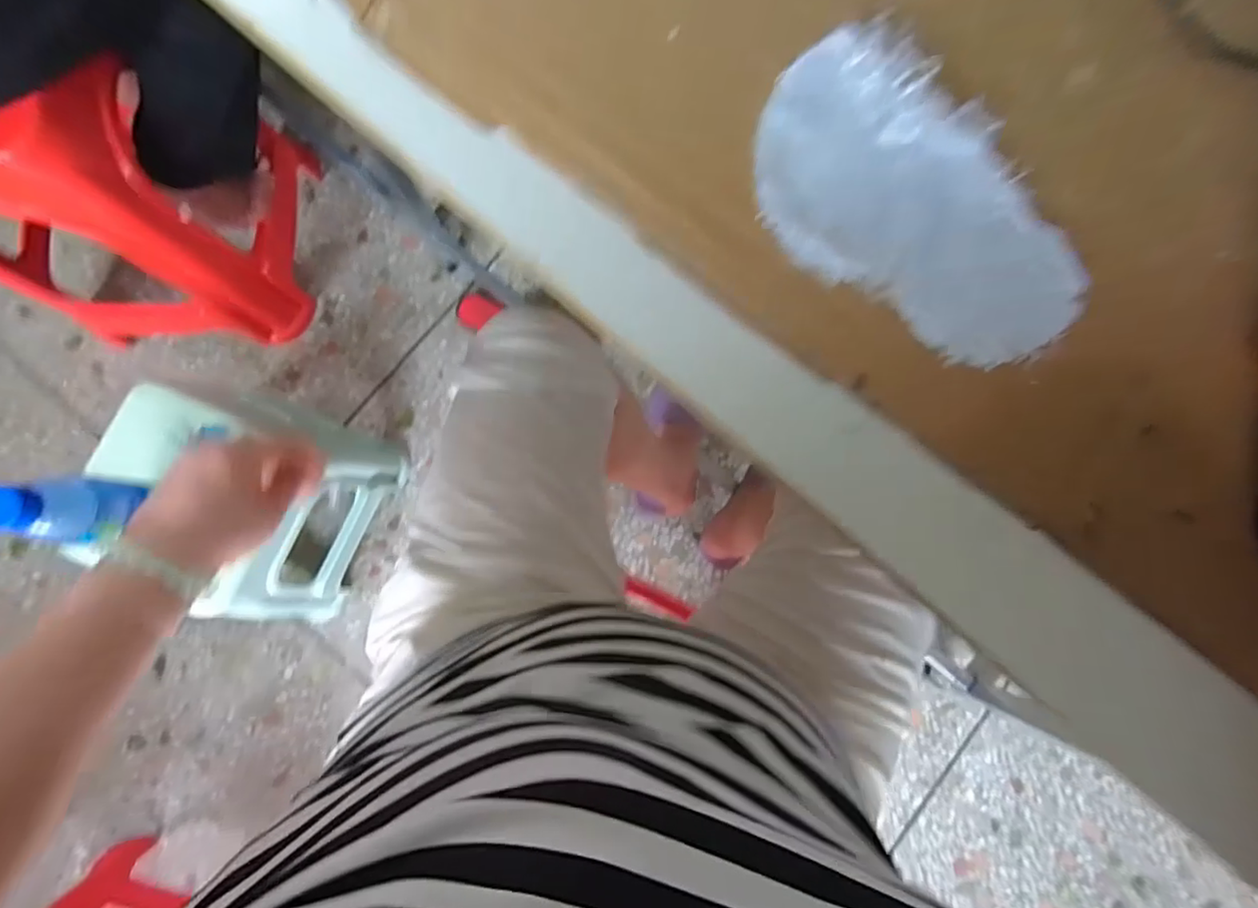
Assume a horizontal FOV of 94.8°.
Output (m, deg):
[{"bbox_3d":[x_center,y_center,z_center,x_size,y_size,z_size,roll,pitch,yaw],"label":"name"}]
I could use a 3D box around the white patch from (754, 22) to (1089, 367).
[{"bbox_3d":[0.111,-0.094,0.224,0.138,0.008,0.079,38,96,0],"label":"white patch"}]

